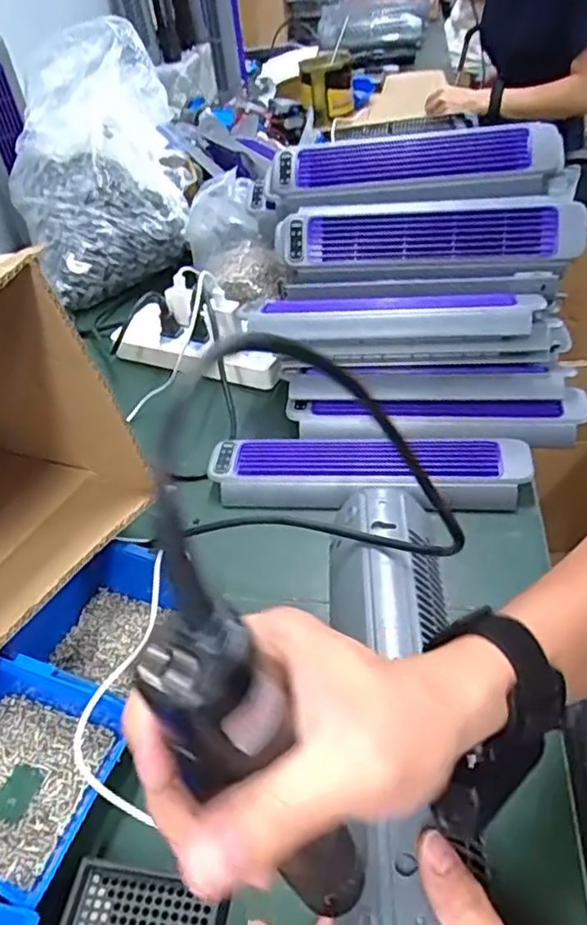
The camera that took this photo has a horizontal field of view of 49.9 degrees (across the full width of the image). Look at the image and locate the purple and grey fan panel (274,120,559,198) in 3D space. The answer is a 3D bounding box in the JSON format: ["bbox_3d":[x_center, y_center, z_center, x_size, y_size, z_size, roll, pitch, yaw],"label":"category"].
[{"bbox_3d":[0.129,-0.330,0.702,0.319,0.040,0.081,2,89,12],"label":"purple and grey fan panel"}]

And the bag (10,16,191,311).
[{"bbox_3d":[-0.280,-0.420,0.901,0.247,0.286,0.204,-21,44,-13],"label":"bag"}]

